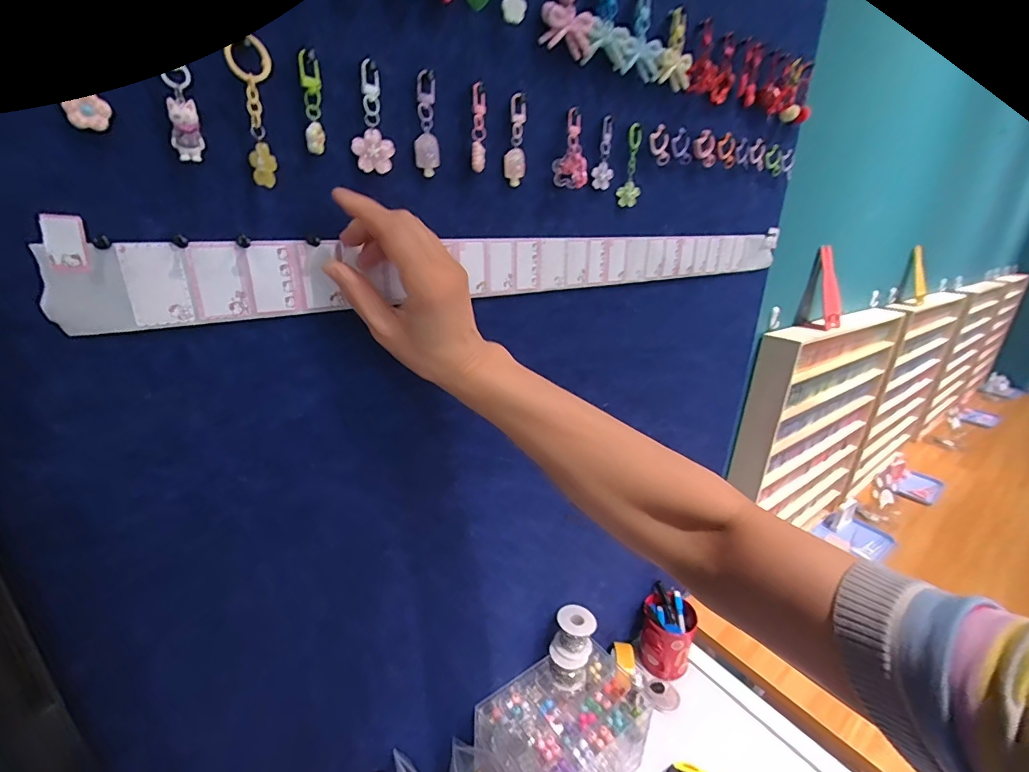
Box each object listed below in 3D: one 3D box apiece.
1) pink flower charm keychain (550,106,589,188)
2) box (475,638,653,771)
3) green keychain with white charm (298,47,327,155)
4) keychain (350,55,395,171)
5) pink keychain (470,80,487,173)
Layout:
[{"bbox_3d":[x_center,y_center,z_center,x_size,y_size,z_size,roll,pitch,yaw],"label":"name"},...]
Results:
[{"bbox_3d":[0.052,-0.216,0.407,0.032,0.062,0.011,8,21,15],"label":"pink flower charm keychain"},{"bbox_3d":[0.073,0.511,0.653,0.219,0.145,0.158,-15,27,-38],"label":"box"},{"bbox_3d":[-0.131,-0.183,0.290,0.012,0.056,0.009,-4,22,-16],"label":"green keychain with white charm"},{"bbox_3d":[-0.100,-0.187,0.314,0.028,0.066,0.006,-8,23,-26],"label":"keychain"},{"bbox_3d":[-0.028,-0.203,0.353,0.011,0.059,0.011,2,21,-2],"label":"pink keychain"}]

